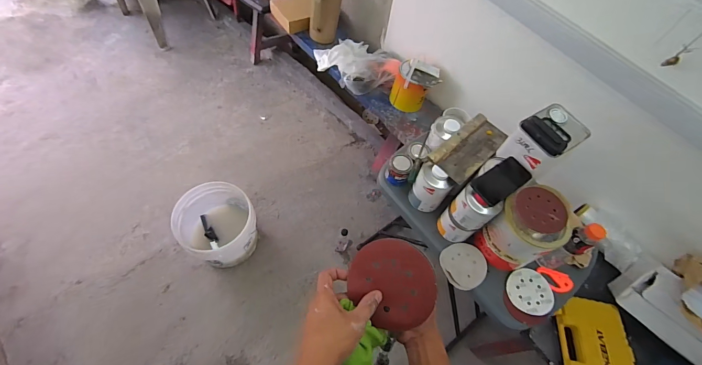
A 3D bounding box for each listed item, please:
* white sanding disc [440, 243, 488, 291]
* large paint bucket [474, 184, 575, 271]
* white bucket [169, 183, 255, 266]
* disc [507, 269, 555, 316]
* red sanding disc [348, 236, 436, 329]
[{"bbox_3d":[0.313,0.227,0.914,0.124,0.018,0.123,3,59,-5],"label":"white sanding disc"},{"bbox_3d":[0.448,0.128,0.871,0.146,0.233,0.145,3,59,-5],"label":"large paint bucket"},{"bbox_3d":[-0.568,0.191,1.433,0.298,0.281,0.297,3,59,-5],"label":"white bucket"},{"bbox_3d":[0.486,0.294,0.893,0.122,0.011,0.112,28,63,17],"label":"disc"},{"bbox_3d":[0.055,0.134,0.445,0.110,0.009,0.117,-1,88,20],"label":"red sanding disc"}]

